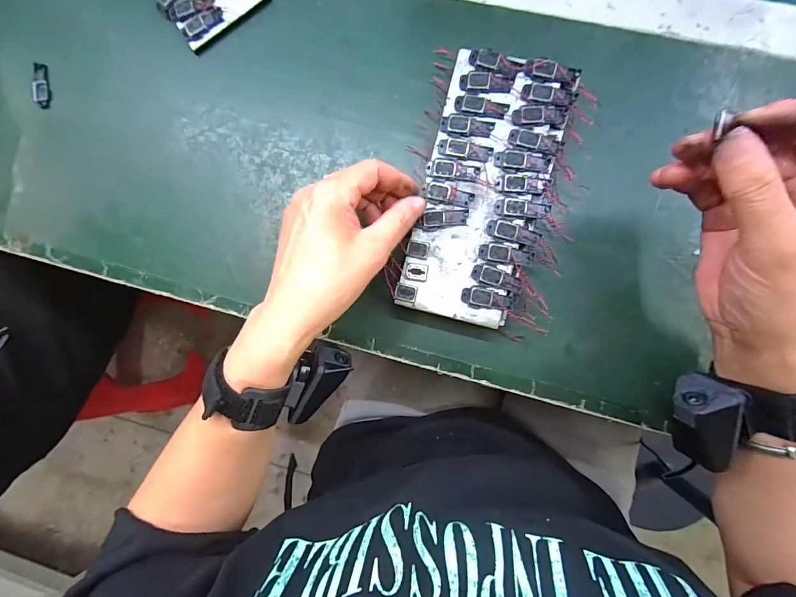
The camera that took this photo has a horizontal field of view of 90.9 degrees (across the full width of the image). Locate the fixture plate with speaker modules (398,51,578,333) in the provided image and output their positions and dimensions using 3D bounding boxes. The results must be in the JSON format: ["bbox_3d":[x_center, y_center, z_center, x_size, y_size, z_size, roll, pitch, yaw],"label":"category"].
[{"bbox_3d":[0.068,-0.082,0.301,0.096,0.019,0.198,16,92,5],"label":"fixture plate with speaker modules"}]

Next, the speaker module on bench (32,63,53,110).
[{"bbox_3d":[-0.329,-0.196,0.360,0.018,0.004,0.042,-6,89,5],"label":"speaker module on bench"}]

